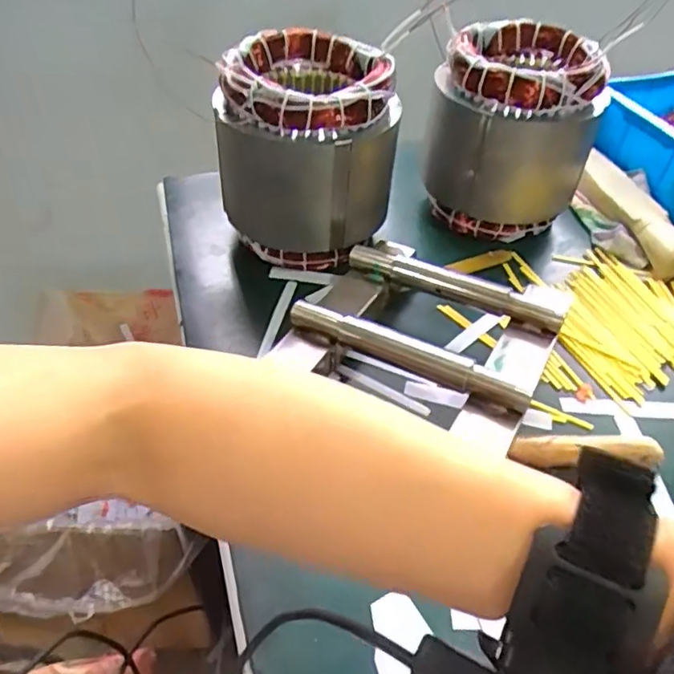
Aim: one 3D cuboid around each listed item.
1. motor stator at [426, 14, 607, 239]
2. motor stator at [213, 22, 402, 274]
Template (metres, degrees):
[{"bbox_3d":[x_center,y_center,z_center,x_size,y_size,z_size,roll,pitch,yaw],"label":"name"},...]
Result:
[{"bbox_3d":[0.170,-0.202,0.580,0.144,0.163,0.141,15,46,12],"label":"motor stator"},{"bbox_3d":[-0.021,-0.176,0.537,0.149,0.152,0.156,4,45,1],"label":"motor stator"}]

